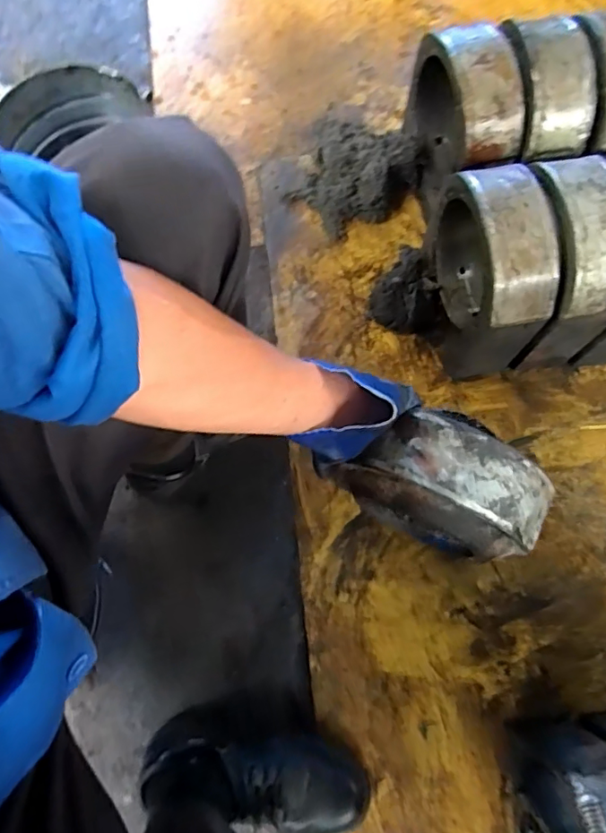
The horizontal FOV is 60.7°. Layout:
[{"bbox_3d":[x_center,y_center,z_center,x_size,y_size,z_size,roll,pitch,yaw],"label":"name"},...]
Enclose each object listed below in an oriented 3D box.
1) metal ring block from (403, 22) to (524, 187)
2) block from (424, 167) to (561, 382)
[{"bbox_3d":[0.229,-0.437,0.792,0.098,0.244,0.217,-10,73,-2],"label":"metal ring block"},{"bbox_3d":[0.249,-0.198,0.713,0.093,0.243,0.219,-8,73,-1],"label":"block"}]

